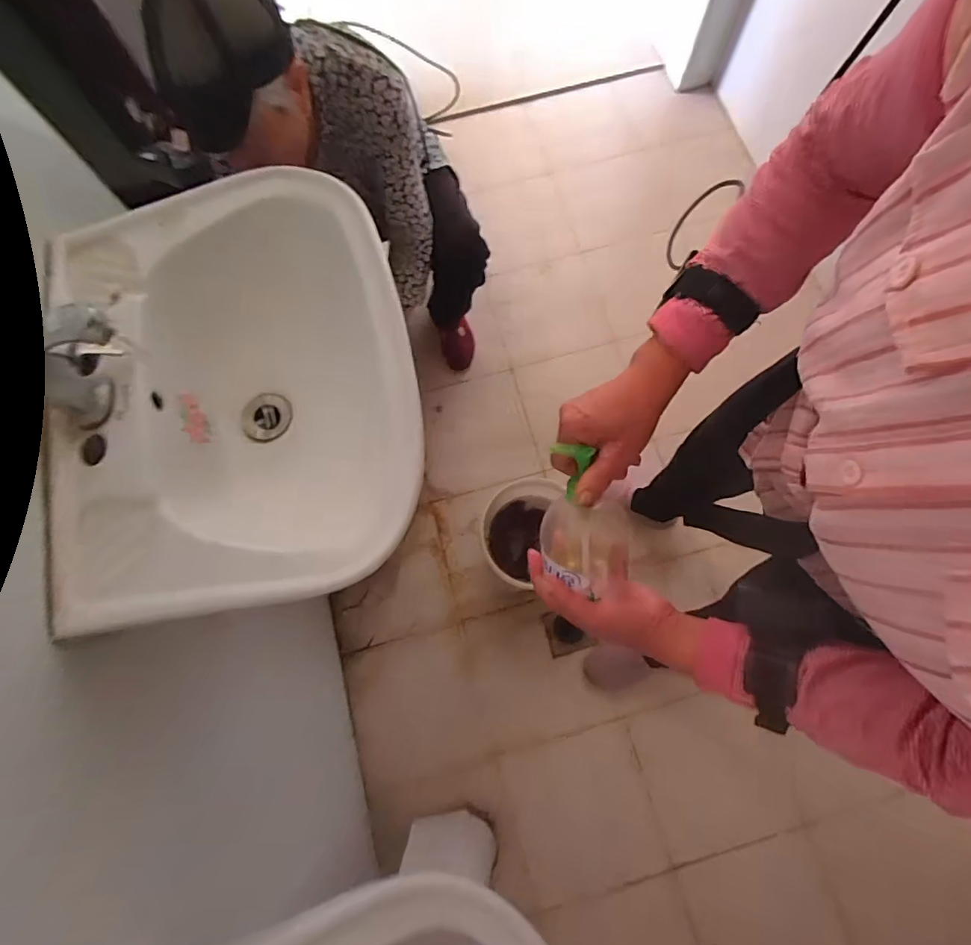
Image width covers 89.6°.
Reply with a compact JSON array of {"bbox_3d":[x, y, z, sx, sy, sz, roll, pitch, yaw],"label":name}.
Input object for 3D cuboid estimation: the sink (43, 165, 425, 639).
[{"bbox_3d":[-0.270,-0.091,0.577,0.367,0.150,0.491,-9,75,0],"label":"sink"}]

